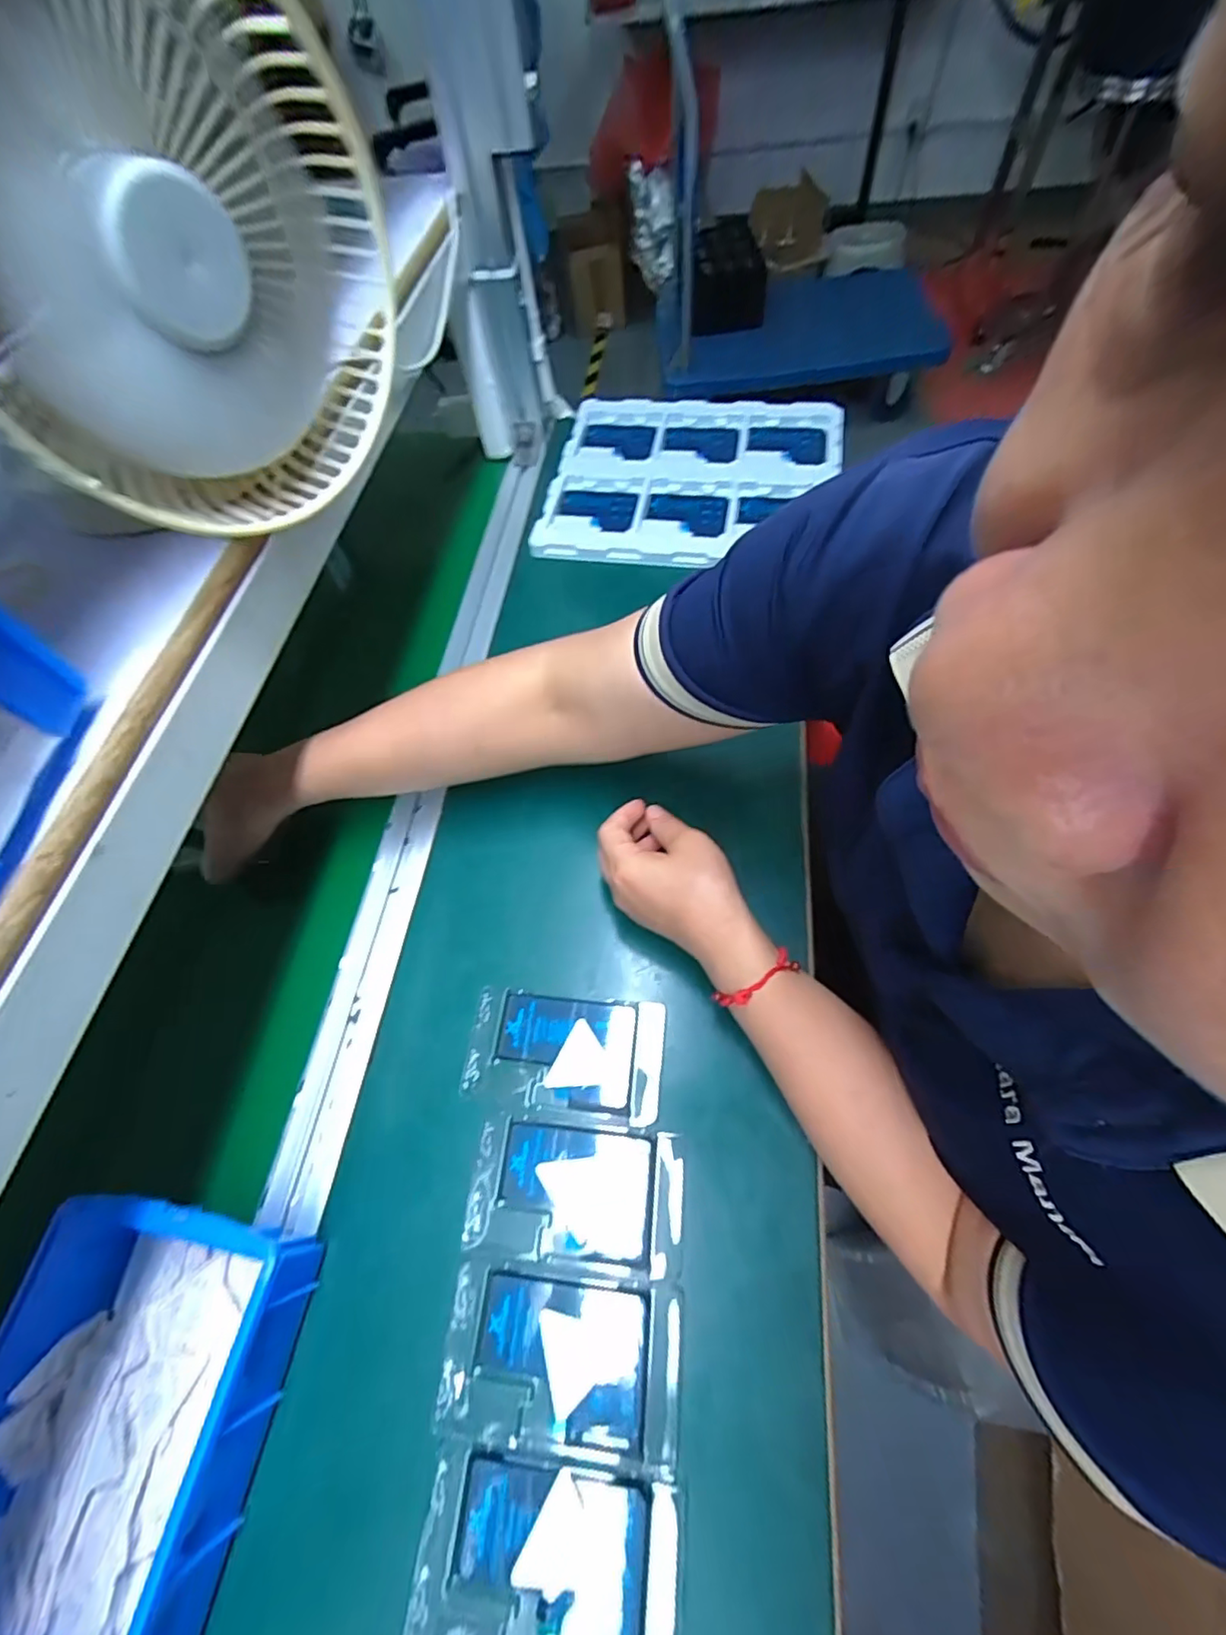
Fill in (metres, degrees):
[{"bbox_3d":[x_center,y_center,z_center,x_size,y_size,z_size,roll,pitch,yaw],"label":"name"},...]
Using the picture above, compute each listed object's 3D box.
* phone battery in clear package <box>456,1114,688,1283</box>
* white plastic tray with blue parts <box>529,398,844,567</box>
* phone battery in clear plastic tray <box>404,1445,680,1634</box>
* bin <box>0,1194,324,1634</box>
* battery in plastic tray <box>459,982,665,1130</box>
[{"bbox_3d":[-0.023,0.223,0.349,0.125,0.004,0.073,4,62,8],"label":"phone battery in clear package"},{"bbox_3d":[0.088,-0.386,0.661,0.310,0.032,0.265,8,63,10],"label":"white plastic tray with blue parts"},{"bbox_3d":[-0.031,0.355,0.276,0.122,0.006,0.072,4,62,8],"label":"phone battery in clear plastic tray"},{"bbox_3d":[-0.249,0.312,0.293,0.139,0.066,0.202,7,62,9],"label":"bin"},{"bbox_3d":[-0.032,0.156,0.390,0.127,0.016,0.071,4,63,4],"label":"battery in plastic tray"}]

